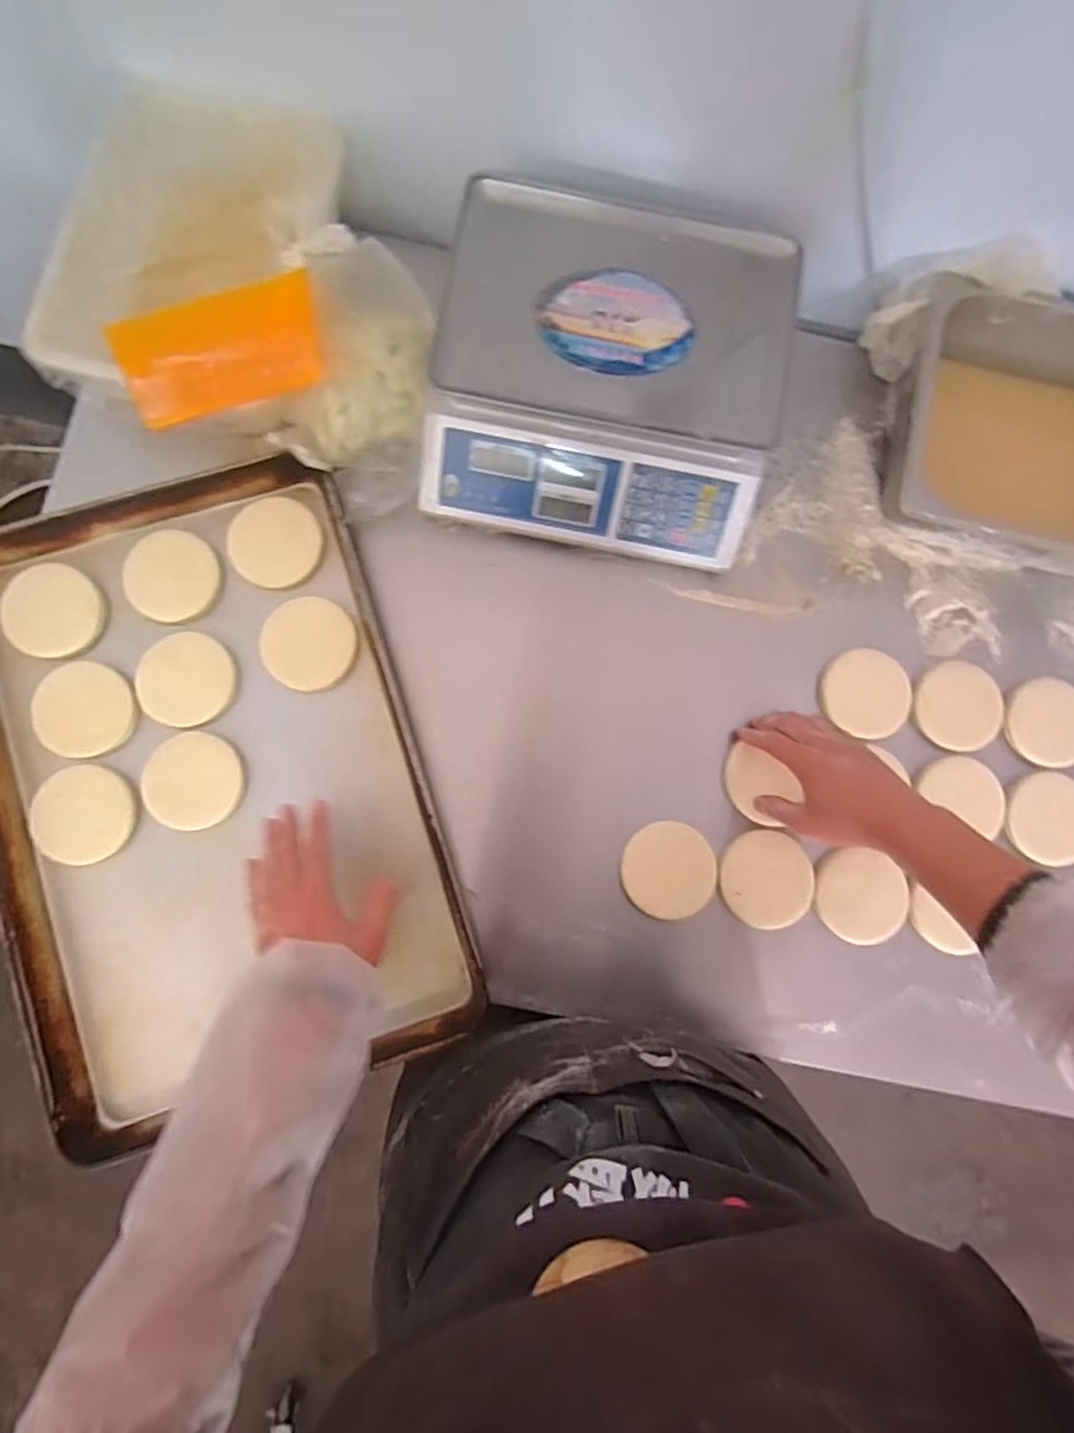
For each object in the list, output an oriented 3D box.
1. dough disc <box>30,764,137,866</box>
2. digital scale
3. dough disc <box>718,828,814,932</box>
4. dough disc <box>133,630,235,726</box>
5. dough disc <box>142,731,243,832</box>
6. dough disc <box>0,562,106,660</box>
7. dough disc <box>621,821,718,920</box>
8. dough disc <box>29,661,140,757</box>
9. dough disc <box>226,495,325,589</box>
[{"bbox_3d":[-0.444,0.095,0.623,0.098,0.008,0.091,0,83,-3],"label":"dough disc"},{"bbox_3d":[0.076,-0.343,0.663,0.340,0.126,0.314,11,83,-1],"label":"digital scale"},{"bbox_3d":[0.238,0.167,0.660,0.097,0.009,0.094,0,83,-3],"label":"dough disc"},{"bbox_3d":[-0.357,-0.039,0.652,0.093,0.004,0.090,0,83,-3],"label":"dough disc"},{"bbox_3d":[-0.341,0.063,0.635,0.092,0.004,0.092,0,83,-3],"label":"dough disc"},{"bbox_3d":[-0.494,-0.108,0.654,0.103,0.012,0.089,34,83,2],"label":"dough disc"},{"bbox_3d":[0.135,0.157,0.656,0.091,0.015,0.094,0,83,-3],"label":"dough disc"},{"bbox_3d":[-0.452,-0.008,0.643,0.098,0.013,0.089,32,82,1],"label":"dough disc"},{"bbox_3d":[-0.274,-0.181,0.673,0.091,0.004,0.089,-2,96,-5],"label":"dough disc"}]

